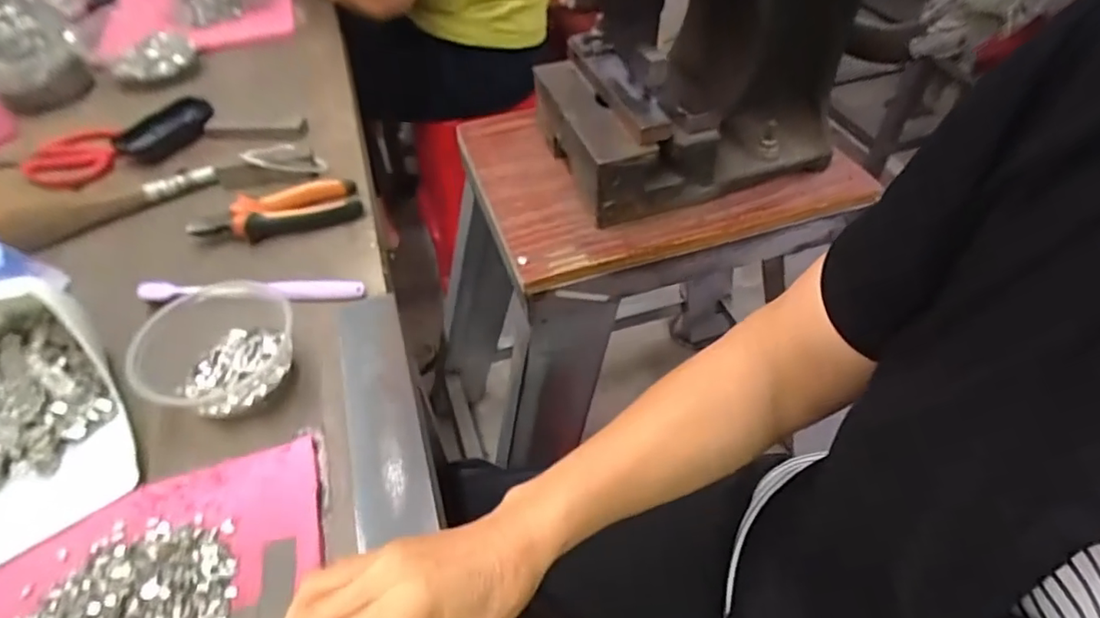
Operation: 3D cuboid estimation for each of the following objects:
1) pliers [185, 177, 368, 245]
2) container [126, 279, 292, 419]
[{"bbox_3d":[-0.259,-0.090,0.555,0.147,0.035,0.043,-19,50,-13],"label":"pliers"},{"bbox_3d":[-0.246,0.028,0.431,0.119,0.041,0.103,22,54,22],"label":"container"}]

